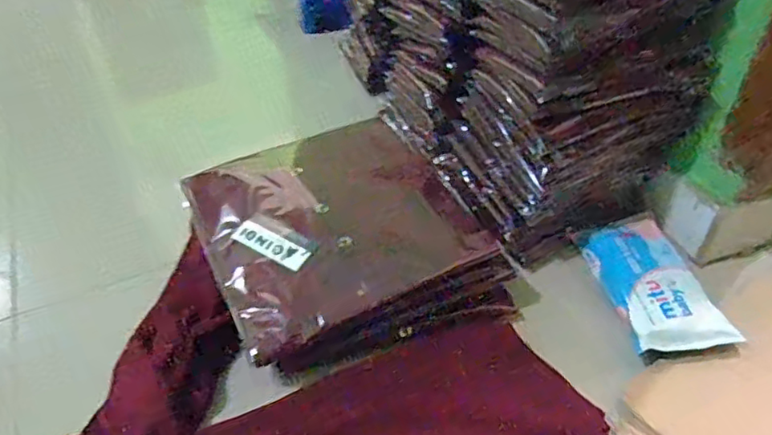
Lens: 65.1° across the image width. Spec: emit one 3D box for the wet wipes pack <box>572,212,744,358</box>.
[{"bbox_3d":[0.289,0.068,0.657,0.100,0.030,0.172,-10,44,-8],"label":"wet wipes pack"}]

